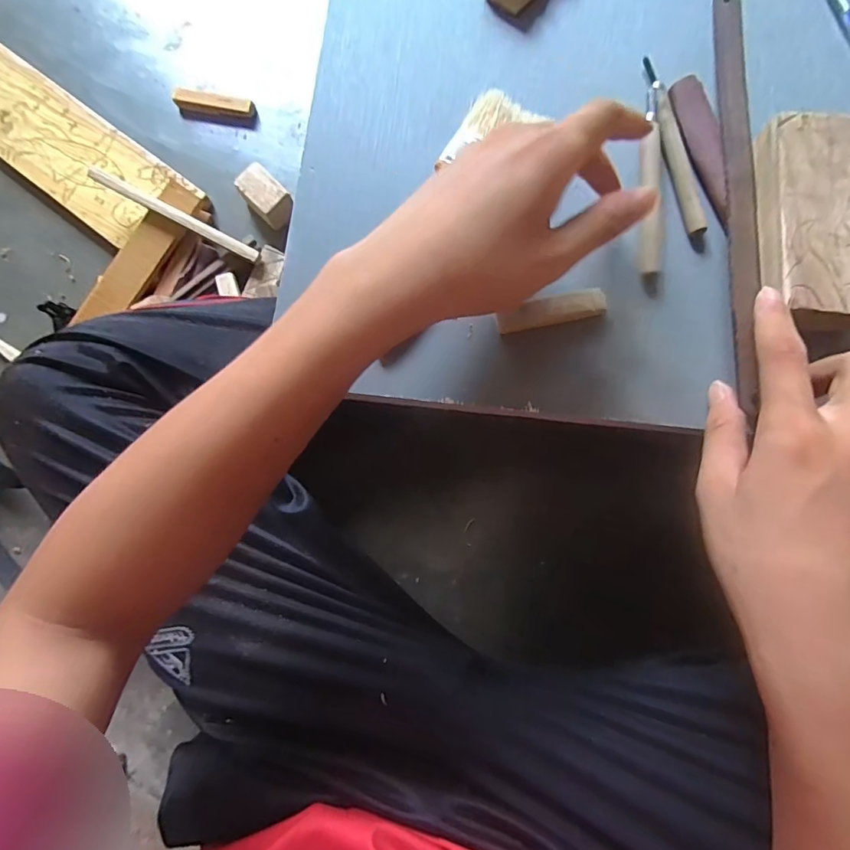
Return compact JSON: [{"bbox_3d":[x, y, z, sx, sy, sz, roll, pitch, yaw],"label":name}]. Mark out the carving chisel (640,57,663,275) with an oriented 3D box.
[{"bbox_3d":[0.147,-0.171,0.319,0.013,0.016,0.155,3,81,4],"label":"carving chisel"}]

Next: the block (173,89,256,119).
[{"bbox_3d":[-0.265,-0.402,0.620,0.099,0.021,0.025,9,82,5],"label":"block"}]

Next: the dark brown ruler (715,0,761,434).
[{"bbox_3d":[0.198,-0.157,0.310,0.021,0.007,0.310,7,74,3],"label":"dark brown ruler"}]

